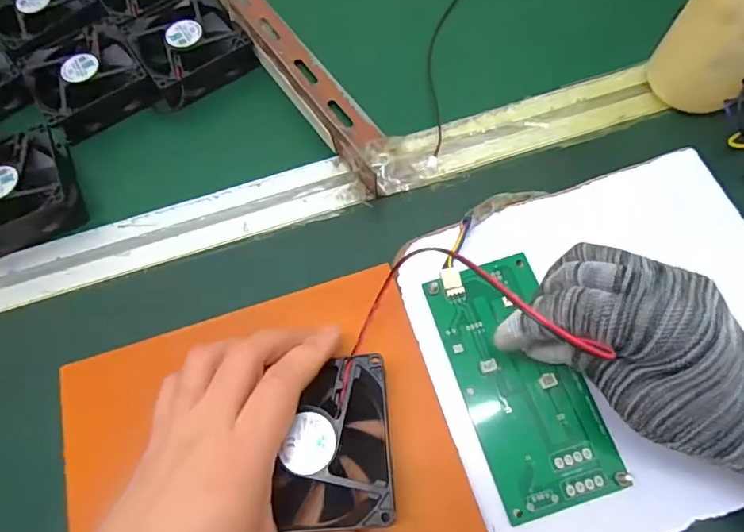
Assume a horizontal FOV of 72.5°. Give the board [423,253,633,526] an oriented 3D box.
[{"bbox_3d":[0.080,0.060,0.278,0.066,0.009,0.134,-19,68,-7],"label":"board"}]

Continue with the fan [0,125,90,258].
[{"bbox_3d":[-0.254,-0.054,0.360,0.080,0.028,0.091,-19,64,-7],"label":"fan"}]

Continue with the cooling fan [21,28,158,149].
[{"bbox_3d":[-0.222,-0.147,0.402,0.079,0.032,0.083,-29,65,-12],"label":"cooling fan"}]

